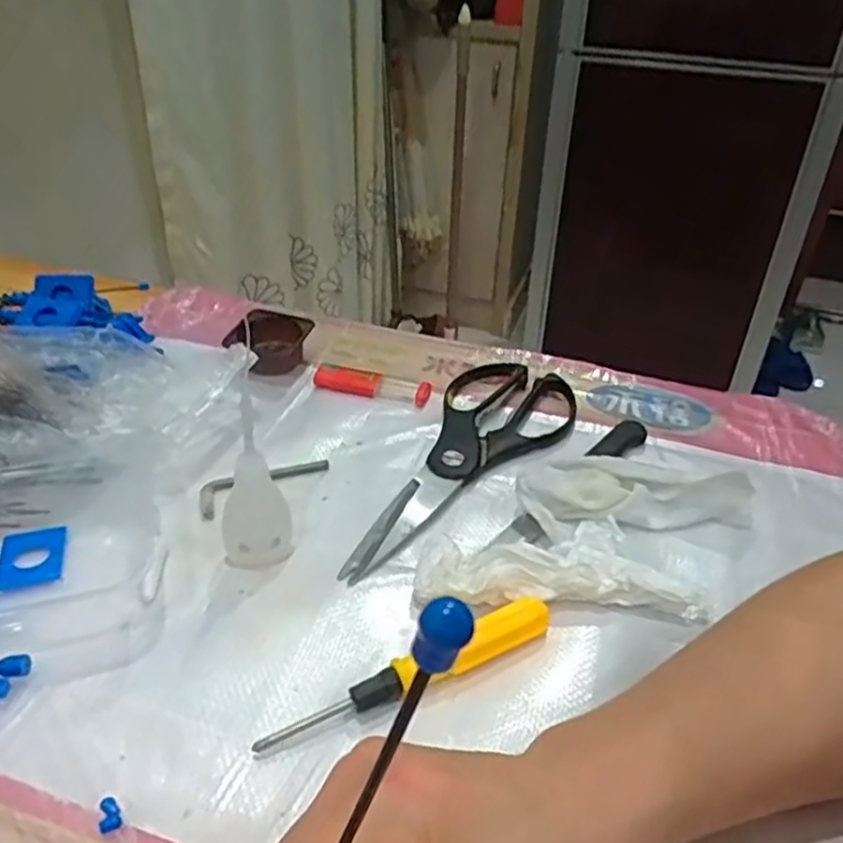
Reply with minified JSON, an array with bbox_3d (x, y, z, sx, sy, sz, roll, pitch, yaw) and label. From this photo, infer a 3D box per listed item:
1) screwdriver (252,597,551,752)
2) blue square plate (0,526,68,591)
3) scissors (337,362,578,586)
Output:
[{"bbox_3d":[-0.005,0.114,0.335,0.141,0.016,0.017,-16,40,-23],"label":"screwdriver"},{"bbox_3d":[-0.203,0.071,0.387,0.030,0.004,0.038,-10,38,-16],"label":"blue square plate"},{"bbox_3d":[0.033,0.024,0.452,0.082,0.013,0.217,15,38,17],"label":"scissors"}]

